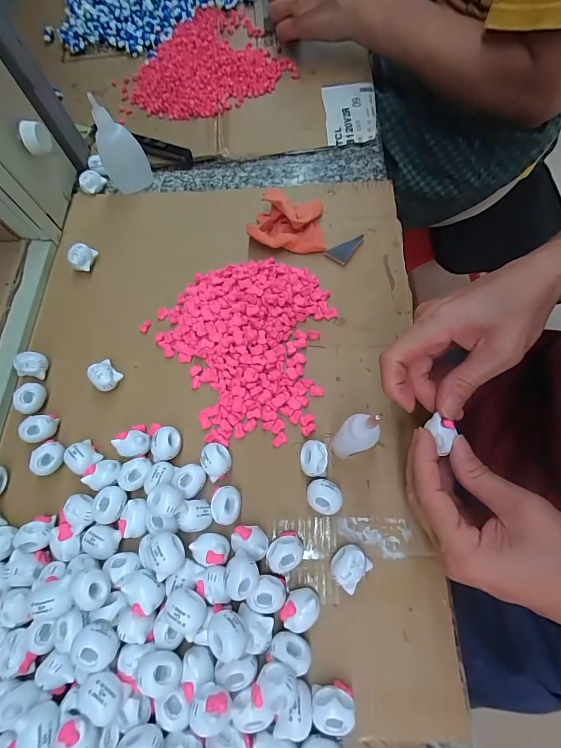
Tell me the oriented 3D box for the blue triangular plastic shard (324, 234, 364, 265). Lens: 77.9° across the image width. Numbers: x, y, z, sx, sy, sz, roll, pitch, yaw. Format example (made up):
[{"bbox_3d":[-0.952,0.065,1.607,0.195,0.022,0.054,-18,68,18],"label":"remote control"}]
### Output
[{"bbox_3d":[0.062,-0.123,0.336,0.022,0.006,0.037,33,74,15],"label":"blue triangular plastic shard"}]

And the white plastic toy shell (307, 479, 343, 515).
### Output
[{"bbox_3d":[0.031,0.090,0.253,0.026,0.021,0.021,40,76,17],"label":"white plastic toy shell"}]

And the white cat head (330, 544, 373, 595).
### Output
[{"bbox_3d":[0.047,0.130,0.236,0.023,0.018,0.025,42,77,17],"label":"white cat head"}]

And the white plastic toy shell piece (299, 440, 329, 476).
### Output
[{"bbox_3d":[0.025,0.065,0.263,0.020,0.019,0.026,-3,68,3],"label":"white plastic toy shell piece"}]

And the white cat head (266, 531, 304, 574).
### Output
[{"bbox_3d":[0.003,0.124,0.241,0.021,0.021,0.026,42,77,17],"label":"white cat head"}]

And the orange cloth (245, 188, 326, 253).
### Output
[{"bbox_3d":[0.007,-0.150,0.339,0.071,0.028,0.056,1,69,4],"label":"orange cloth"}]

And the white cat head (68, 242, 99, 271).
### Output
[{"bbox_3d":[-0.195,-0.113,0.342,0.018,0.020,0.026,18,71,10],"label":"white cat head"}]

